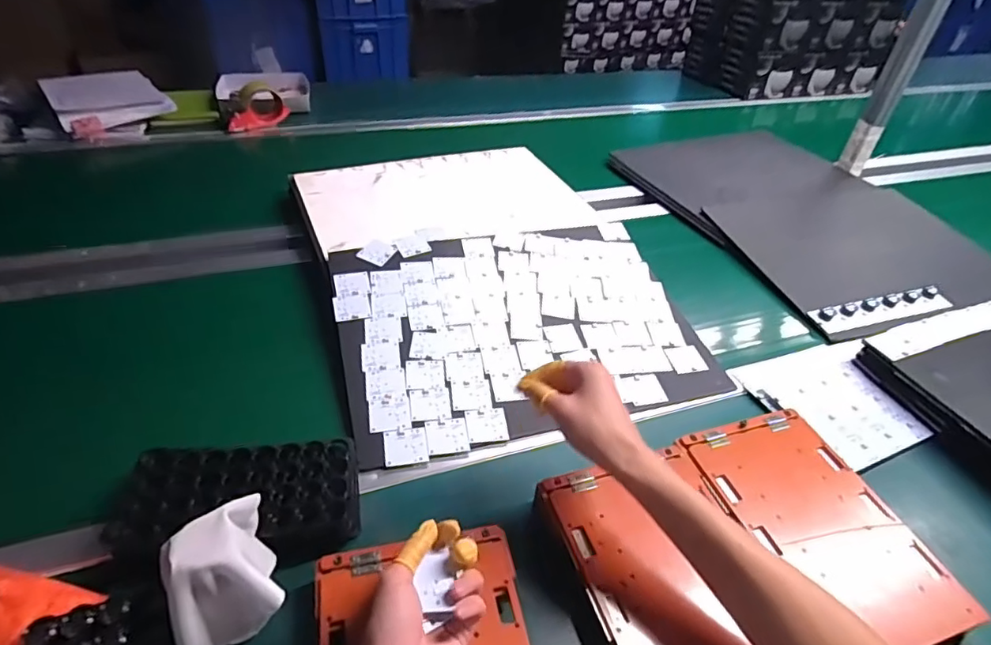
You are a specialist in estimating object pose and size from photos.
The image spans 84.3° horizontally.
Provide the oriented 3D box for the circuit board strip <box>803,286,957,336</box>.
[{"bbox_3d":[0.635,-0.026,0.896,0.250,0.016,0.054,-10,43,-17],"label":"circuit board strip"}]

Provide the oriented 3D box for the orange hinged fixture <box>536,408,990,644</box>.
[{"bbox_3d":[0.236,0.211,0.513,0.328,0.037,0.245,-12,44,-19],"label":"orange hinged fixture"}]

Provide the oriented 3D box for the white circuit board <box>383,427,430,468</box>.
[{"bbox_3d":[-0.102,0.142,0.627,0.048,0.004,0.044,-5,51,-13],"label":"white circuit board"}]

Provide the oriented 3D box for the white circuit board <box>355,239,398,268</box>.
[{"bbox_3d":[-0.180,-0.108,0.839,0.048,0.004,0.053,23,48,14],"label":"white circuit board"}]

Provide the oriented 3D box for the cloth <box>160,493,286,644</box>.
[{"bbox_3d":[-0.221,0.204,0.449,0.078,0.106,0.104,-14,44,-21],"label":"cloth"}]

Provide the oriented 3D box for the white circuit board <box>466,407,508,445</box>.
[{"bbox_3d":[-0.010,0.124,0.659,0.047,0.004,0.046,-5,51,-10],"label":"white circuit board"}]

